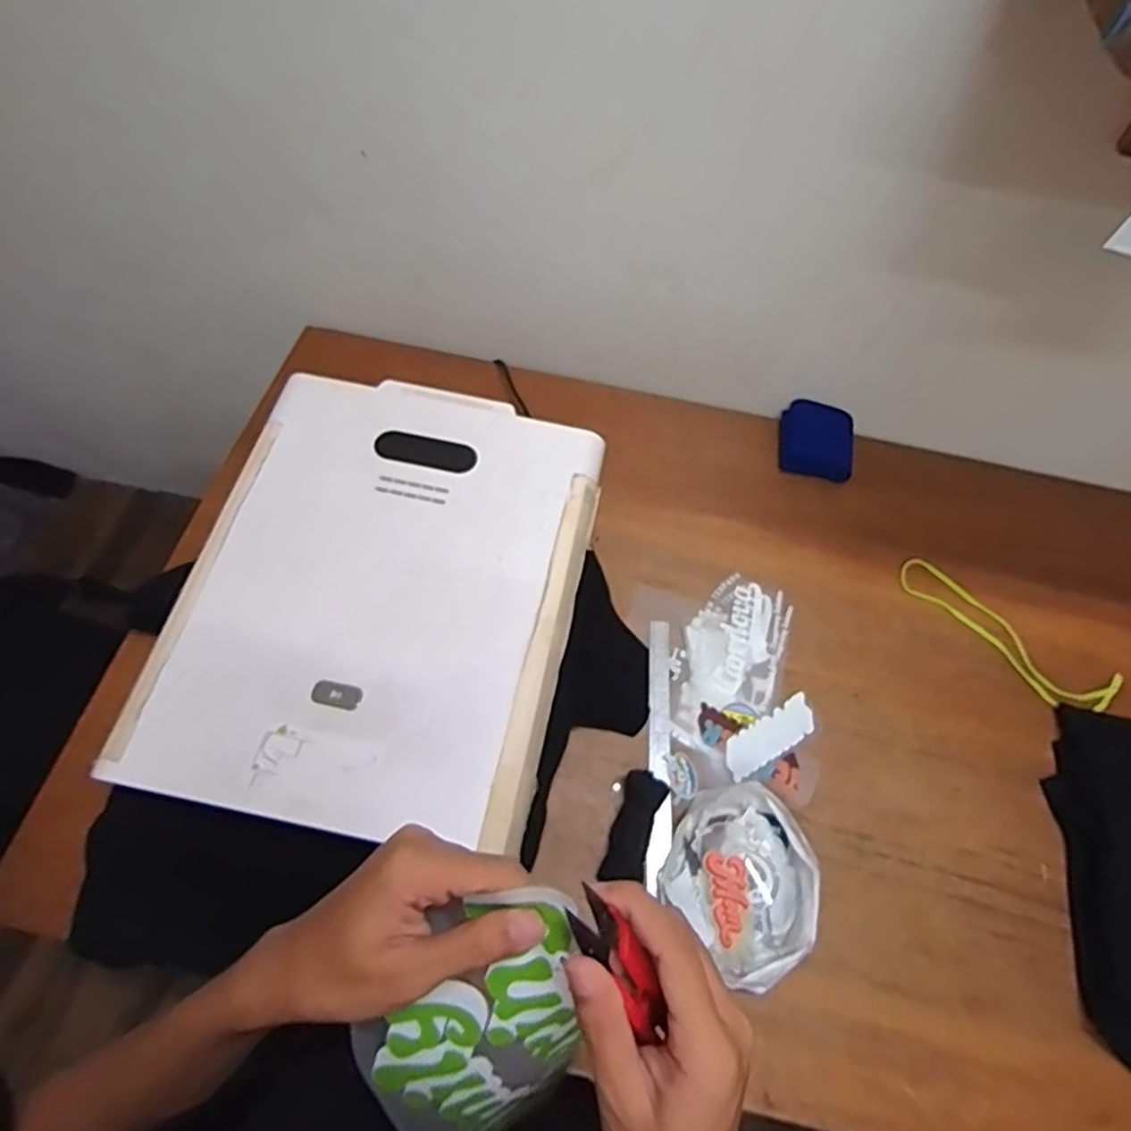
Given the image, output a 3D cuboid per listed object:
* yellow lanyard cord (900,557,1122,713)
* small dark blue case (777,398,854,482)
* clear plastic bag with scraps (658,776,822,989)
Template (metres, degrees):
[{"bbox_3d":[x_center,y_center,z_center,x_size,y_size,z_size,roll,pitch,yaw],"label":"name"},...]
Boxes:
[{"bbox_3d":[0.602,0.097,0.930,0.302,0.015,0.095,37,63,13],"label":"yellow lanyard cord"},{"bbox_3d":[0.393,-0.194,1.035,0.115,0.072,0.099,14,61,1],"label":"small dark blue case"},{"bbox_3d":[0.199,0.347,0.748,0.163,0.045,0.178,-34,70,-23],"label":"clear plastic bag with scraps"}]

